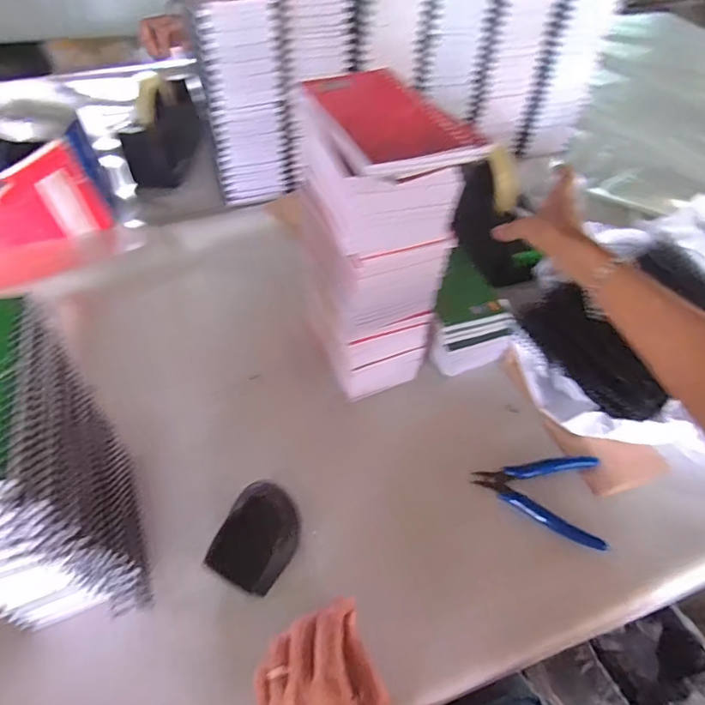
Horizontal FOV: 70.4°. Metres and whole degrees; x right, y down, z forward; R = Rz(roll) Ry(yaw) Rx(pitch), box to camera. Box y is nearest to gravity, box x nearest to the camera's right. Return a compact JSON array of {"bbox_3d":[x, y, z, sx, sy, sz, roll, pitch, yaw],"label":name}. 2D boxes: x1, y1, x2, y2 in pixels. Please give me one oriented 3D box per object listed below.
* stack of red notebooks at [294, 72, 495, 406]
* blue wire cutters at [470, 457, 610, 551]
[{"bbox_3d":[0.015,-0.085,0.459,0.092,0.275,0.136,-22,55,-20],"label":"stack of red notebooks"},{"bbox_3d":[0.190,0.124,0.484,0.121,0.011,0.083,26,54,17],"label":"blue wire cutters"}]

